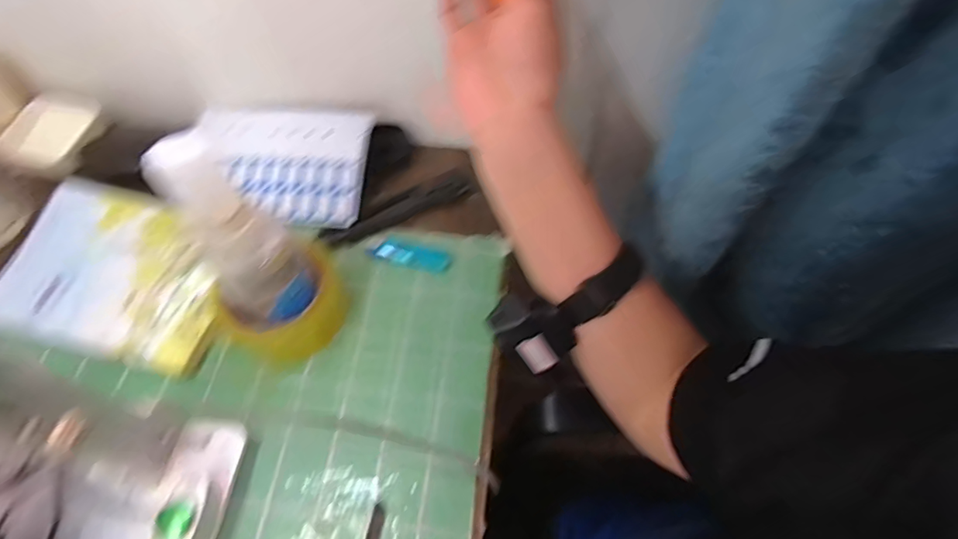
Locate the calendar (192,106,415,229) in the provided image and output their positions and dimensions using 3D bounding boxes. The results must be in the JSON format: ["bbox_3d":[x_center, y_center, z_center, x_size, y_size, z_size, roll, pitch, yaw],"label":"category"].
[{"bbox_3d":[-0.180,-0.108,0.509,0.184,0.053,0.119,7,62,3],"label":"calendar"}]

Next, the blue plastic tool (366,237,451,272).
[{"bbox_3d":[-0.065,-0.015,0.491,0.076,0.006,0.024,12,62,7],"label":"blue plastic tool"}]

